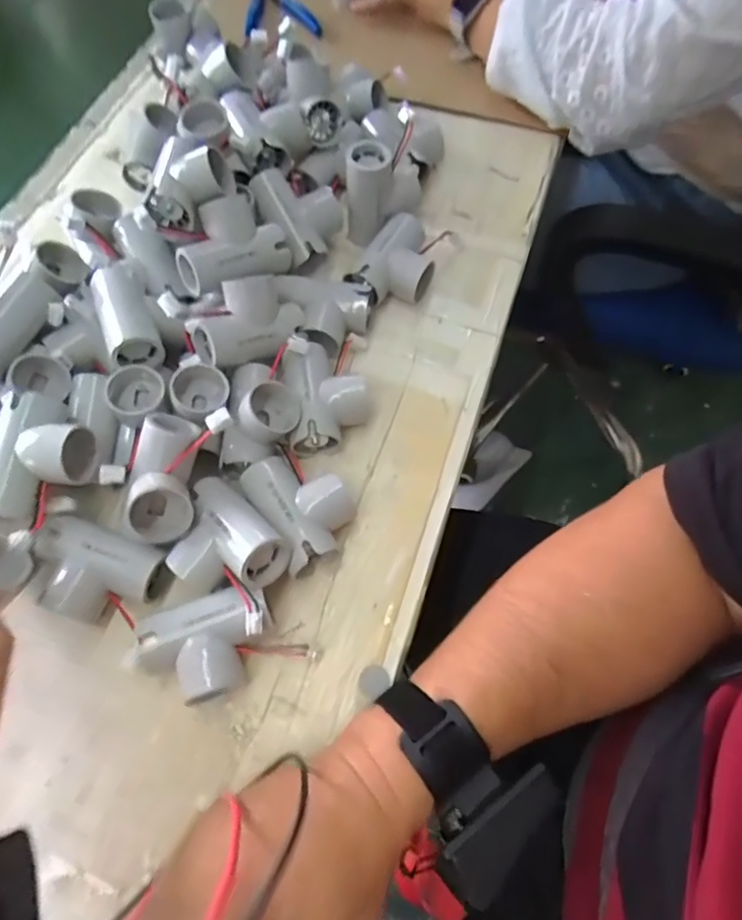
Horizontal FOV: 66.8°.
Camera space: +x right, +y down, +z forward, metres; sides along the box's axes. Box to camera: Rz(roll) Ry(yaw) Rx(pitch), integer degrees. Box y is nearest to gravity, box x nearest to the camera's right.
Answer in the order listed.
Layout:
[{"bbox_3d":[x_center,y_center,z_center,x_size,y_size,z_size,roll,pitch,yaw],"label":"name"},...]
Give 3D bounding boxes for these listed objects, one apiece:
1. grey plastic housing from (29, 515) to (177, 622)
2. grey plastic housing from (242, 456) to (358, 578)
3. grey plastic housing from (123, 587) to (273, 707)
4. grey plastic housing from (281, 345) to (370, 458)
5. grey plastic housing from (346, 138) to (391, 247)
[{"bbox_3d":[-0.165,0.070,0.340,0.078,0.036,0.053,22,66,7],"label":"grey plastic housing"},{"bbox_3d":[-0.041,0.030,0.360,0.055,0.034,0.073,-29,70,-15],"label":"grey plastic housing"},{"bbox_3d":[-0.094,0.108,0.321,0.081,0.039,0.052,-21,68,-12],"label":"grey plastic housing"},{"bbox_3d":[-0.030,-0.045,0.389,0.056,0.039,0.073,-5,66,-5],"label":"grey plastic housing"},{"bbox_3d":[-0.003,-0.206,0.443,0.032,0.072,0.032,2,65,-1],"label":"grey plastic housing"}]

